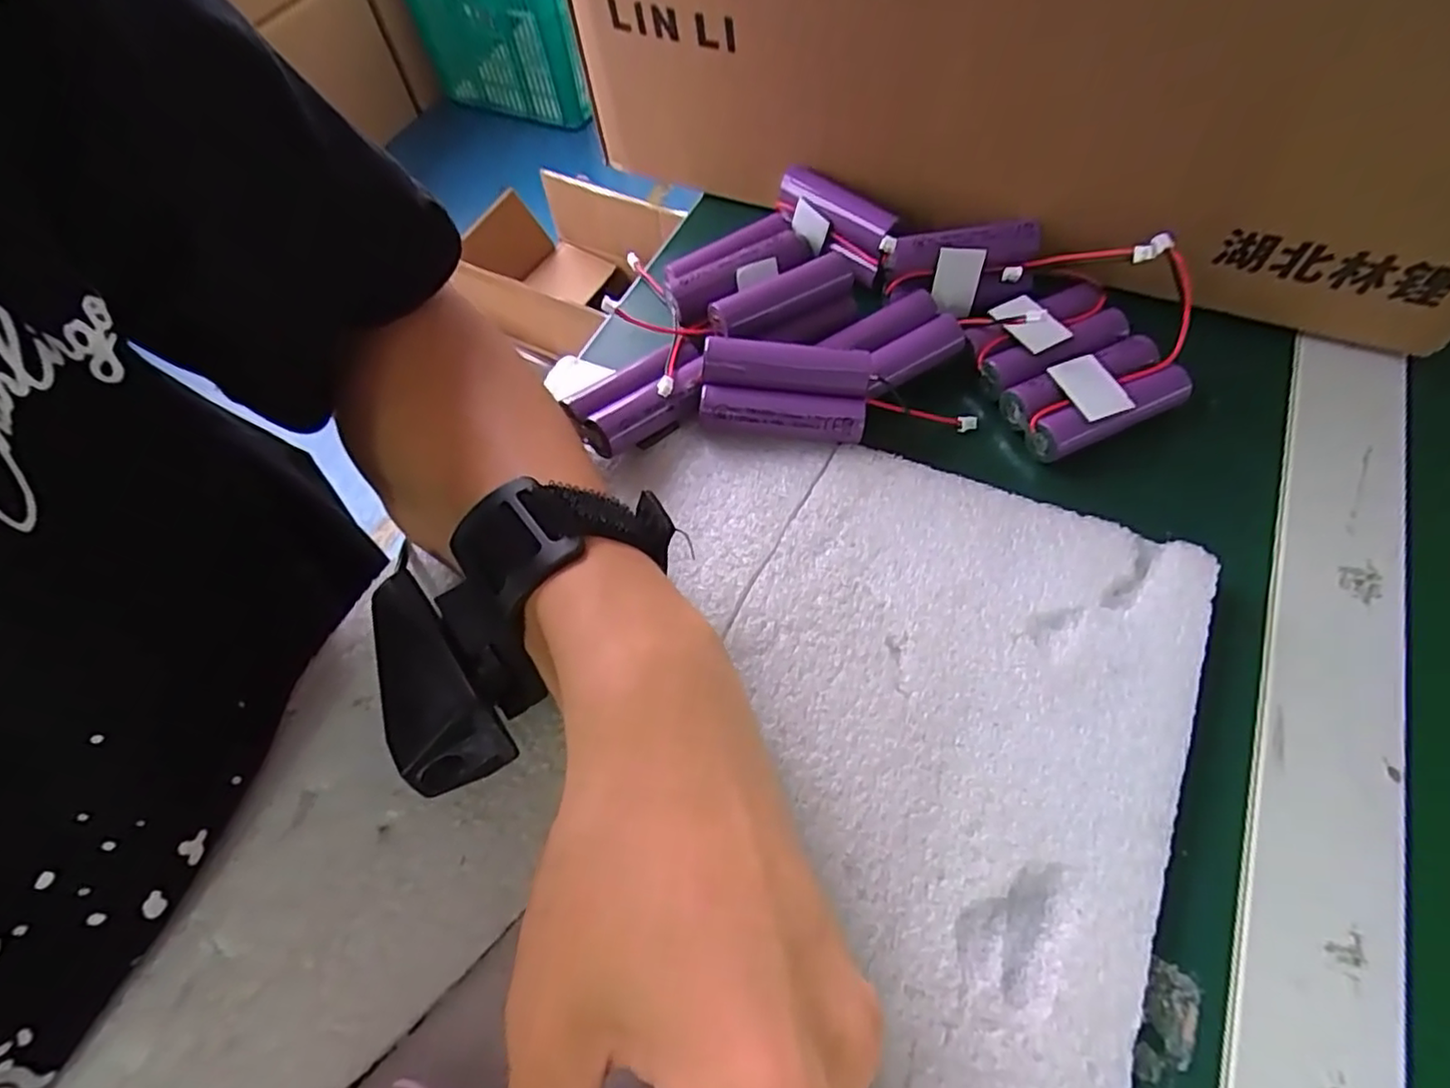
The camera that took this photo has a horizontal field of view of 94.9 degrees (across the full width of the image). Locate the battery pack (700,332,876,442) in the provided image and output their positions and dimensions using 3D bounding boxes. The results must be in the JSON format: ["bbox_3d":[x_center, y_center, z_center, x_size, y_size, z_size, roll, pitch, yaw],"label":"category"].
[{"bbox_3d":[0.024,-0.063,0.272,0.066,0.016,0.036,6,97,3],"label":"battery pack"}]

